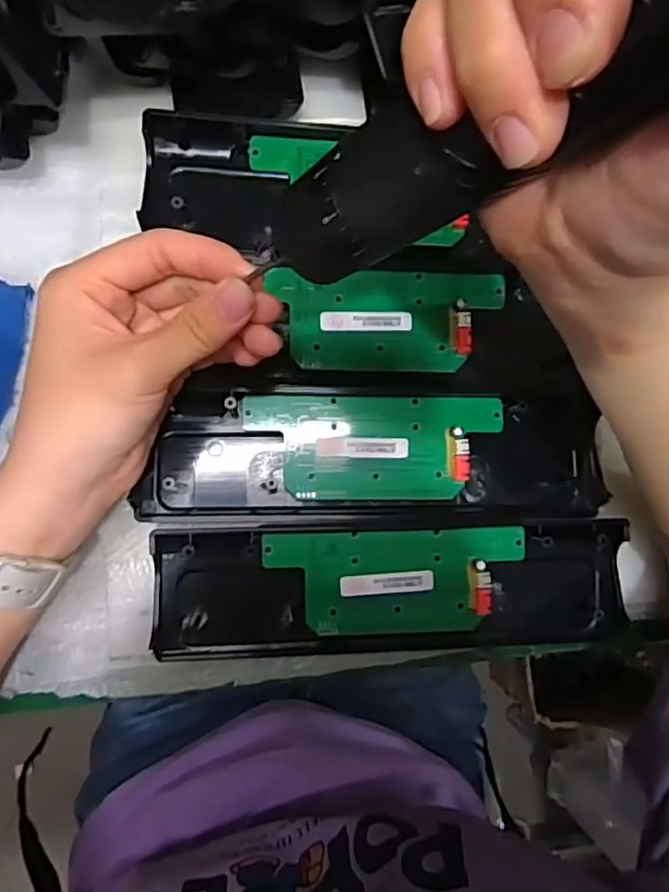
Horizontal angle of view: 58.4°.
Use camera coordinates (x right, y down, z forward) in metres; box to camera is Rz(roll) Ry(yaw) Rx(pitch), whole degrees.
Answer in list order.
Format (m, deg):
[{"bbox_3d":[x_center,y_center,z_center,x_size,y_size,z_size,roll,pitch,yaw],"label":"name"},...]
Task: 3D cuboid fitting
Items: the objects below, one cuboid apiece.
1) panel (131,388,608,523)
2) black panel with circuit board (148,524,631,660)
[{"bbox_3d":[0.024,0.005,0.319,0.240,0.017,0.067,0,87,-5],"label":"panel"},{"bbox_3d":[0.033,0.076,0.312,0.242,0.016,0.067,-1,87,-5],"label":"black panel with circuit board"}]

